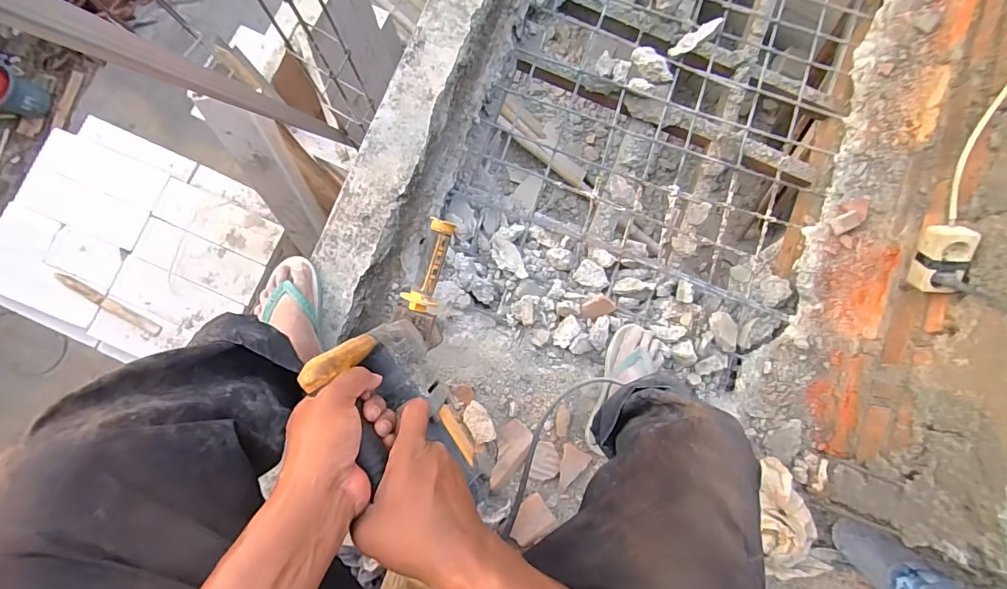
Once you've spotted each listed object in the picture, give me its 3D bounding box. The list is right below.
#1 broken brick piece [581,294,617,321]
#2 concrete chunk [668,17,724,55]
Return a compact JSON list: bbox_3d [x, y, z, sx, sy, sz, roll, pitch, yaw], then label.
[{"bbox_3d":[0.202,0.027,0.991,0.068,0.035,0.046,-26,86,-4],"label":"broken brick piece"},{"bbox_3d":[0.460,-0.617,1.099,0.143,0.035,0.042,-35,87,-5],"label":"concrete chunk"}]

